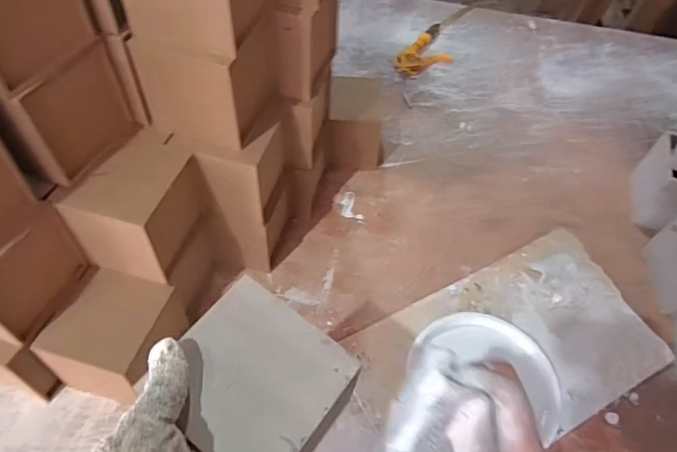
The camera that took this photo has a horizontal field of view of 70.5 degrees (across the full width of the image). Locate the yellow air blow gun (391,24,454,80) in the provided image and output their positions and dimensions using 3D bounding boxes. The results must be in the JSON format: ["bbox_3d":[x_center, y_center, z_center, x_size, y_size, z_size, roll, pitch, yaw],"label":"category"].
[{"bbox_3d":[0.181,-0.362,1.003,0.163,0.023,0.092,-38,61,-25],"label":"yellow air blow gun"}]

